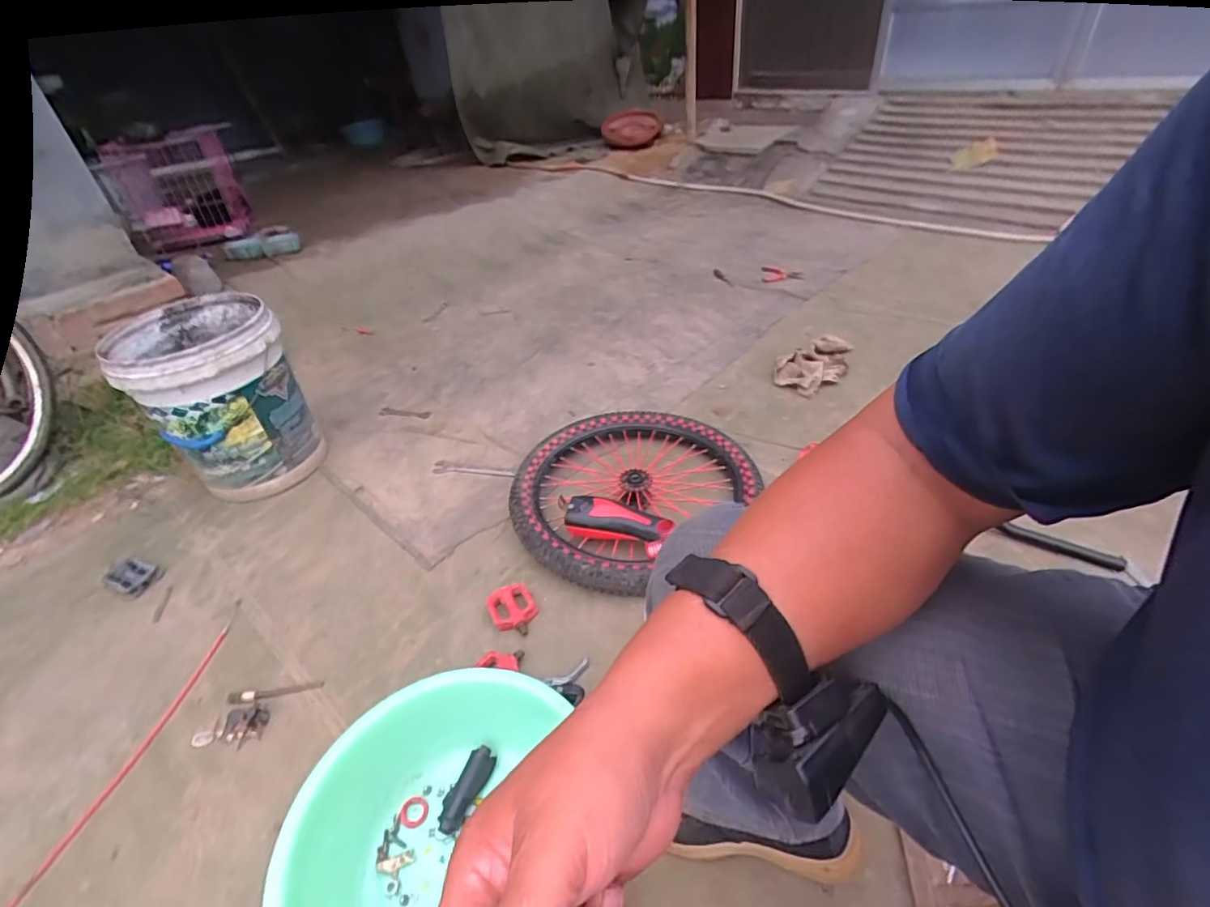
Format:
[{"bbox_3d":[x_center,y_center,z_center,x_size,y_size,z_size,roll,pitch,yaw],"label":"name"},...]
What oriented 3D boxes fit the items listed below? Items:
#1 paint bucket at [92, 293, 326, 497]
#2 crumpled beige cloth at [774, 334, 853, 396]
[{"bbox_3d":[-0.843,-0.108,1.245,0.292,0.375,0.295,-31,45,-31],"label":"paint bucket"},{"bbox_3d":[0.534,-0.234,1.405,0.152,0.063,0.243,27,48,34],"label":"crumpled beige cloth"}]

